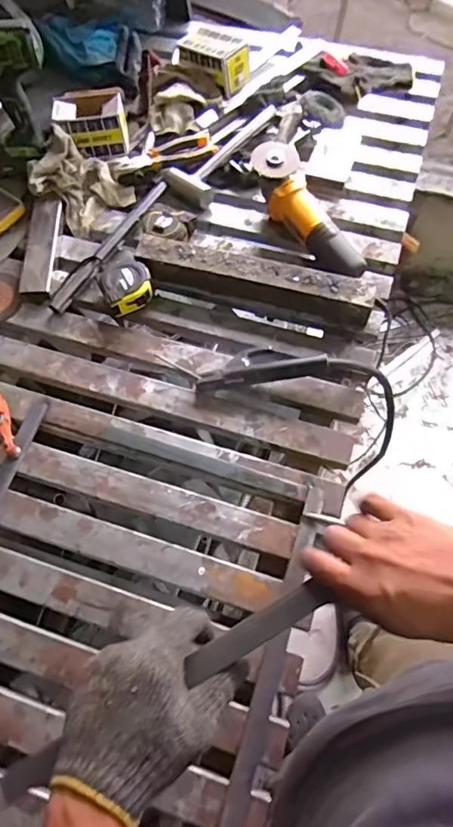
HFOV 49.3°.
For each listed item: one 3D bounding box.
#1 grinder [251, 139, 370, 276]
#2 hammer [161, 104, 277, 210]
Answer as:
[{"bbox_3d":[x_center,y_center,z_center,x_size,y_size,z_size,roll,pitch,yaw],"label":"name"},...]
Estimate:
[{"bbox_3d":[0.135,-0.340,0.849,0.094,0.096,0.270,-23,67,-9],"label":"grinder"},{"bbox_3d":[-0.010,-0.502,0.944,0.097,0.035,0.265,33,71,15],"label":"hammer"}]

